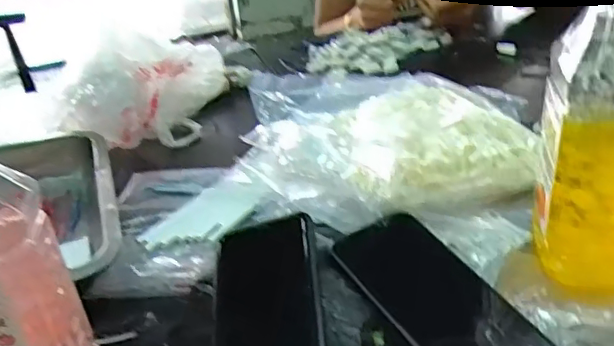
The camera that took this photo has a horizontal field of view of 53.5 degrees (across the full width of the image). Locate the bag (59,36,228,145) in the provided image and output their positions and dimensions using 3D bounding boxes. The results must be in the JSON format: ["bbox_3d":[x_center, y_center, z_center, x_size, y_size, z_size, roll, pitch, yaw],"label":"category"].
[{"bbox_3d":[-0.194,-0.093,0.730,0.114,0.103,0.176,9,34,25],"label":"bag"}]

